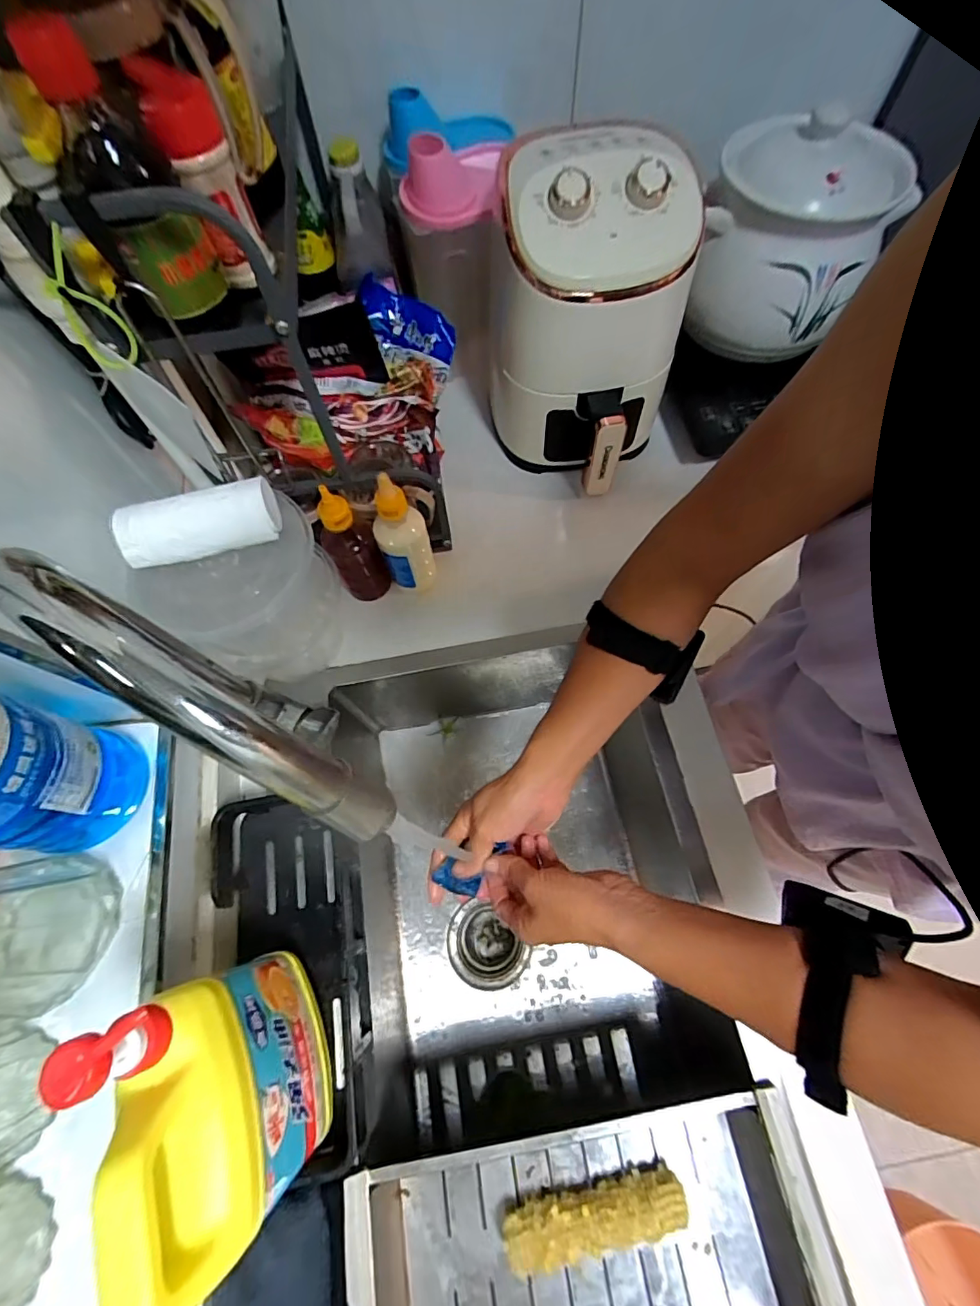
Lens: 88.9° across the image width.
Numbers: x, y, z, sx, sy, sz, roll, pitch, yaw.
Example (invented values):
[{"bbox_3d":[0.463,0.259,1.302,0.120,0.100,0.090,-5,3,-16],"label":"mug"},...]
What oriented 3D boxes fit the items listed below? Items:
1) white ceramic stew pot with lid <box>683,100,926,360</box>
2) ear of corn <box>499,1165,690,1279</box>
[{"bbox_3d":[0.369,-0.533,0.638,0.202,0.171,0.212,14,69,7],"label":"white ceramic stew pot with lid"},{"bbox_3d":[0.091,0.491,0.432,0.155,0.029,0.036,-11,68,-3],"label":"ear of corn"}]

